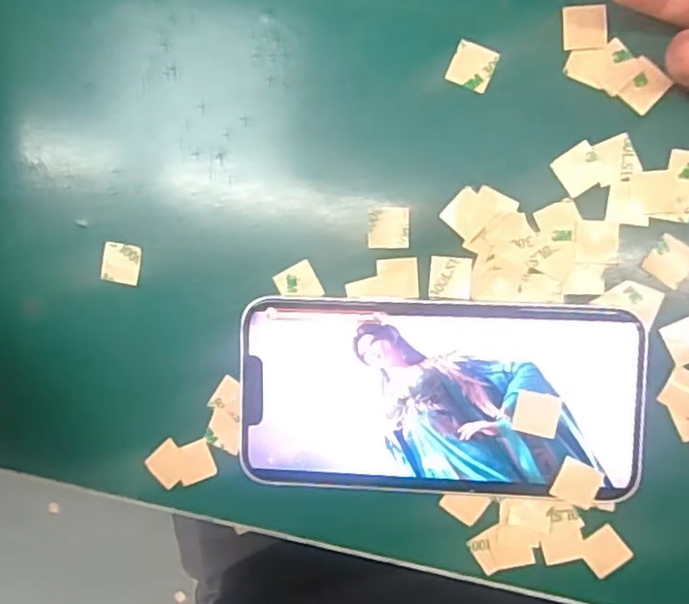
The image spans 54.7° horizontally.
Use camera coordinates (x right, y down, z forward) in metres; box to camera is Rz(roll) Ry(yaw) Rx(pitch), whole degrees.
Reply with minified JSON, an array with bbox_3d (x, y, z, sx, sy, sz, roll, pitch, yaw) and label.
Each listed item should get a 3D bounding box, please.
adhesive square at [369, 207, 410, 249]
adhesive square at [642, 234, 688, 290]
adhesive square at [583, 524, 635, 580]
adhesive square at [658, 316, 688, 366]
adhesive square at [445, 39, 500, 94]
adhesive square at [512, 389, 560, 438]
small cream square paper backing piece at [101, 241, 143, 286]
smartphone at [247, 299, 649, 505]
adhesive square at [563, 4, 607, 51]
[{"bbox_3d":[0.017,-0.028,0.247,0.015,0.004,0.015,1,94,6],"label":"adhesive square"},{"bbox_3d":[0.117,-0.014,0.238,0.015,0.004,0.015,36,96,3],"label":"adhesive square"},{"bbox_3d":[0.097,0.093,0.247,0.016,0.004,0.015,-41,89,7],"label":"adhesive square"},{"bbox_3d":[0.124,0.014,0.238,0.015,0.004,0.015,-28,90,7],"label":"adhesive square"},{"bbox_3d":[0.046,-0.085,0.242,0.015,0.004,0.015,22,101,1],"label":"adhesive square"},{"bbox_3d":[0.069,0.040,0.238,0.015,0.004,0.015,10,95,5],"label":"adhesive square"},{"bbox_3d":[-0.088,-0.015,0.262,0.014,0.004,0.016,8,94,5],"label":"small cream square paper backing piece"},{"bbox_3d":[0.034,0.035,0.246,0.143,0.008,0.069,1,94,6],"label":"smartphone"},{"bbox_3d":[0.085,-0.097,0.234,0.015,0.004,0.015,-1,93,6],"label":"adhesive square"}]

